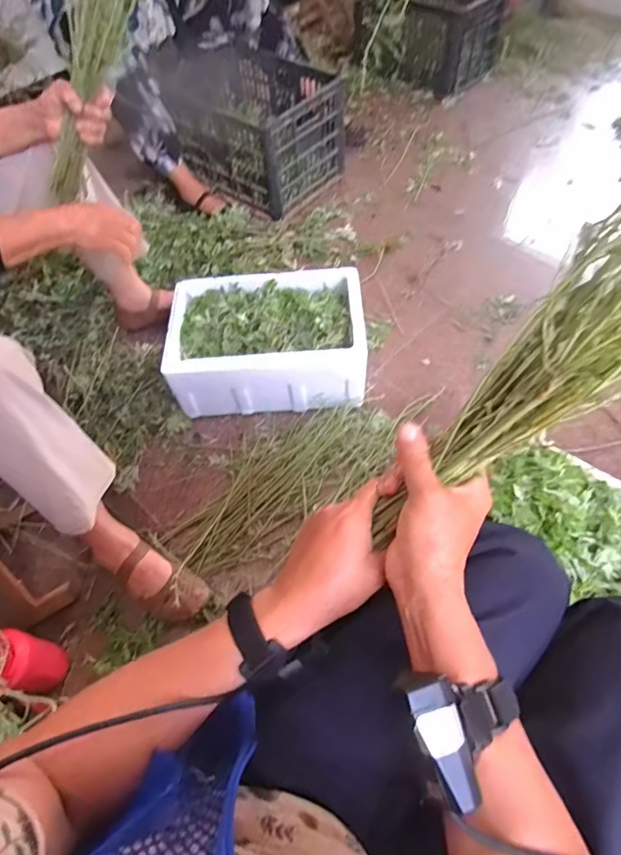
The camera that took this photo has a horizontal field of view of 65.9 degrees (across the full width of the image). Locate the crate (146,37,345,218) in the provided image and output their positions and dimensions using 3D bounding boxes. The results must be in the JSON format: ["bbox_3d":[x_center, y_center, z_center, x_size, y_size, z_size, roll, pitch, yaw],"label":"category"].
[{"bbox_3d":[-0.174,-0.885,1.389,0.330,0.267,0.457,-42,64,-18],"label":"crate"}]

